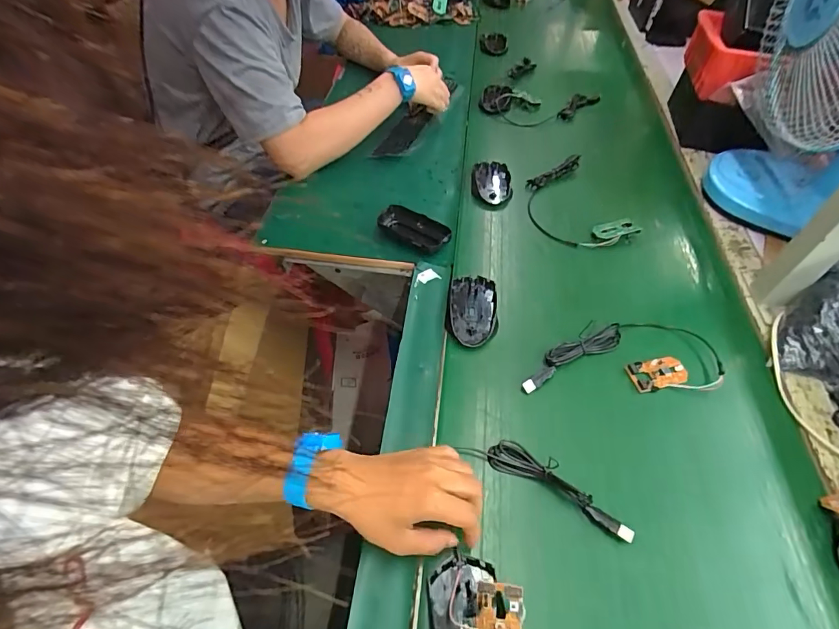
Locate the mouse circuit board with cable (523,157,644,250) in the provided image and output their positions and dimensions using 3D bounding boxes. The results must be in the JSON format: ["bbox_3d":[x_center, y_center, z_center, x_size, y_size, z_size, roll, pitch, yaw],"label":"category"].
[{"bbox_3d":[0.240,-0.188,0.722,0.146,0.016,0.212,-11,52,-10],"label":"mouse circuit board with cable"}]

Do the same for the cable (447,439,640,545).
[{"bbox_3d":[0.129,0.163,0.439,0.166,0.020,0.033,24,54,18],"label":"cable"}]

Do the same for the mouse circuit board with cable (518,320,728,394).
[{"bbox_3d":[0.241,0.048,0.535,0.237,0.016,0.093,-1,51,-1],"label":"mouse circuit board with cable"}]

